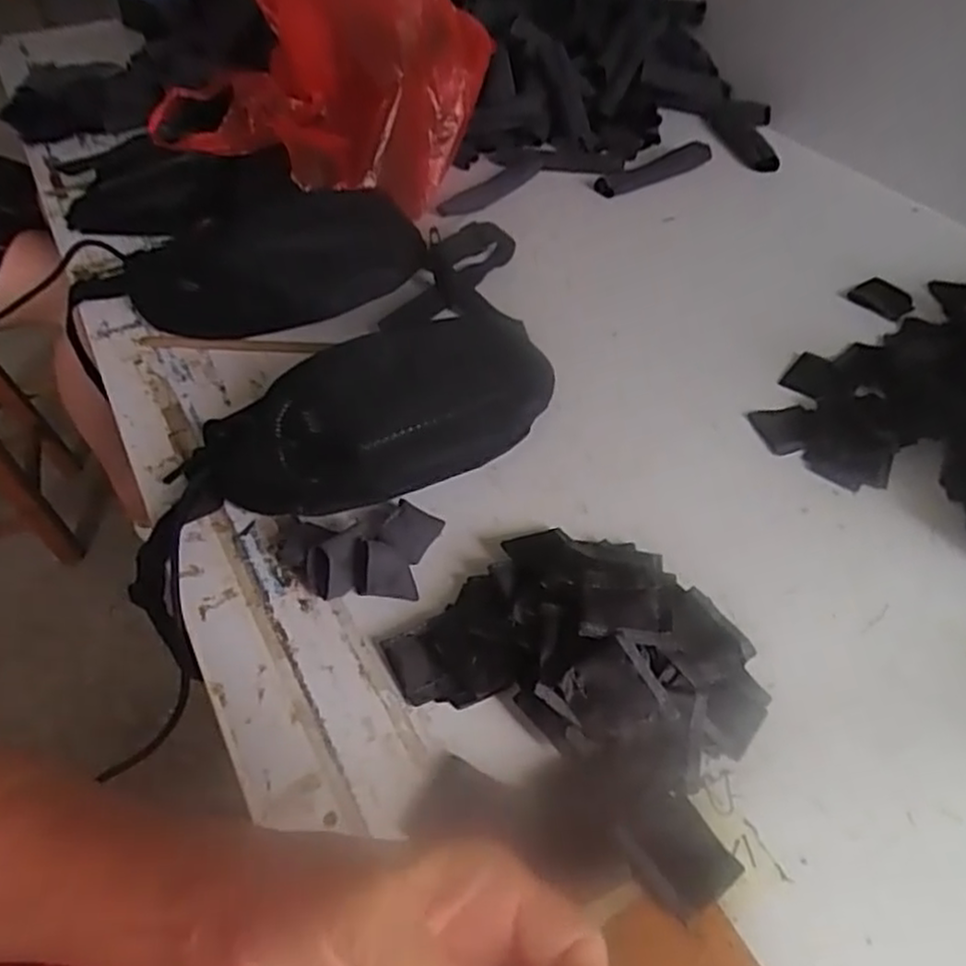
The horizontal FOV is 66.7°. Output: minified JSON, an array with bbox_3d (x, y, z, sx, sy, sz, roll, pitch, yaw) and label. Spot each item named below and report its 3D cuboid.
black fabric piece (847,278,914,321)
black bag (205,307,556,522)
[{"bbox_3d":[0.378,-0.175,0.693,0.050,0.008,0.052,-29,52,-23],"label":"black fabric piece"},{"bbox_3d":[-0.071,-0.050,0.559,0.269,0.066,0.135,-18,49,-14],"label":"black bag"}]

